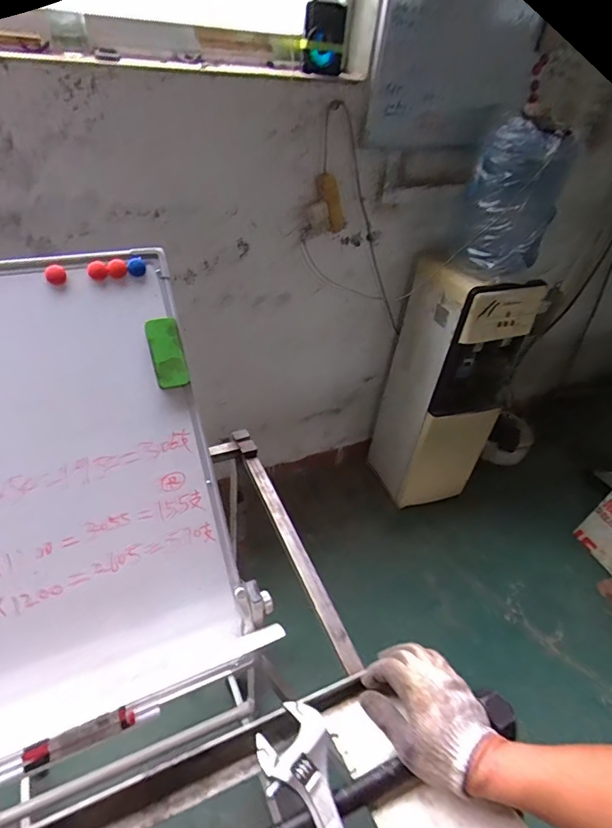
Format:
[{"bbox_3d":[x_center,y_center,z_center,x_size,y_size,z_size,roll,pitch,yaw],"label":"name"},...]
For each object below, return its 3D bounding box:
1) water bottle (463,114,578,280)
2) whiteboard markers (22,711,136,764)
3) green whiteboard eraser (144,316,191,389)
[{"bbox_3d":[0.606,-0.627,1.362,0.253,0.377,0.200,28,44,24],"label":"water bottle"},{"bbox_3d":[-0.311,0.449,0.643,0.137,0.028,0.024,-13,43,-22],"label":"whiteboard markers"},{"bbox_3d":[-0.217,-0.096,0.729,0.048,0.109,0.026,-15,3,-24],"label":"green whiteboard eraser"}]

